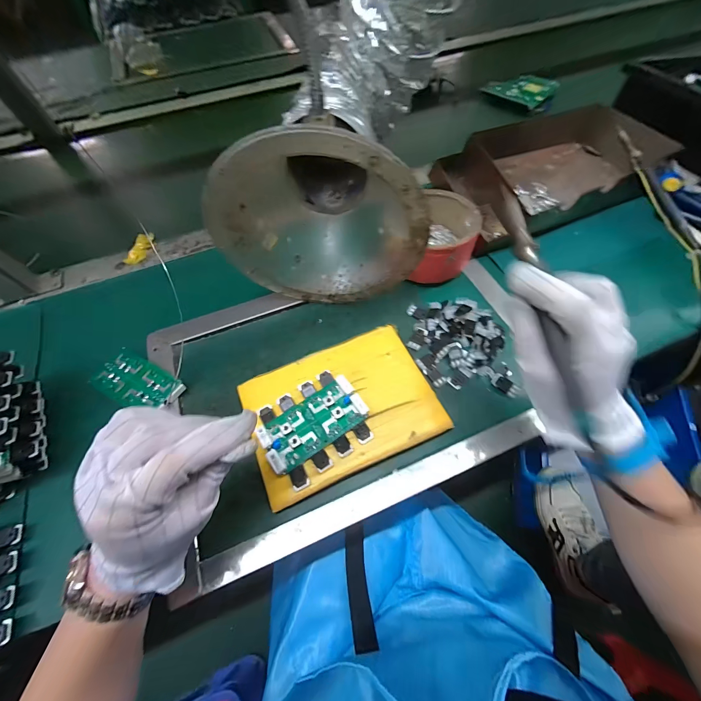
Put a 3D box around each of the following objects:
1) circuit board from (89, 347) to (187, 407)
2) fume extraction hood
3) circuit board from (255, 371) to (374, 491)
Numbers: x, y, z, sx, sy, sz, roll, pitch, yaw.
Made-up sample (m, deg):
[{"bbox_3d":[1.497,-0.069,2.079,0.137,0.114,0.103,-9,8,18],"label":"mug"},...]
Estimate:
[{"bbox_3d":[-0.247,0.039,0.349,0.101,0.017,0.055,27,66,14],"label":"circuit board"},{"bbox_3d":[-0.025,-0.163,0.342,0.209,0.210,0.142,3,63,3],"label":"fume extraction hood"},{"bbox_3d":[-0.037,0.075,0.309,0.103,0.018,0.086,-33,66,-14],"label":"circuit board"}]

